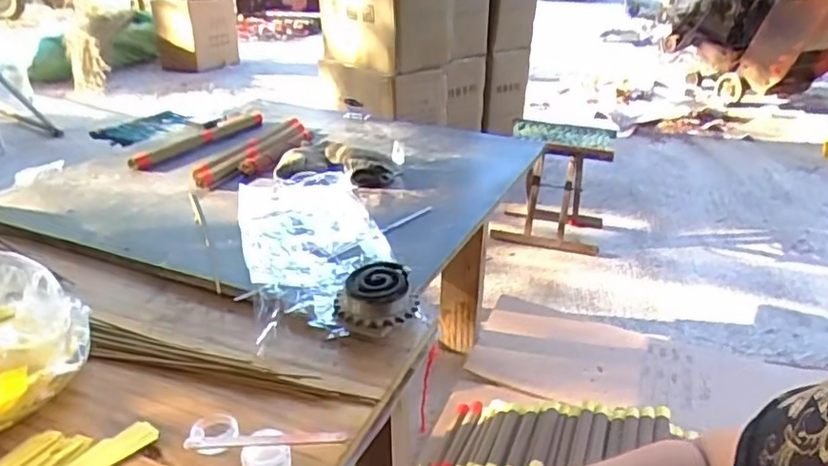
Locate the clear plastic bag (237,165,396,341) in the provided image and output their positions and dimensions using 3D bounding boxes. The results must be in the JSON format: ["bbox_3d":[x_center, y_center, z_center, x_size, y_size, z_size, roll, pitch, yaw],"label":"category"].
[{"bbox_3d":[-0.134,0.005,0.791,0.170,0.039,0.408,-8,28,-16],"label":"clear plastic bag"}]

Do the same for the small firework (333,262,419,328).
[{"bbox_3d":[-0.041,0.072,0.644,0.086,0.054,0.068,-1,26,-3],"label":"small firework"}]

